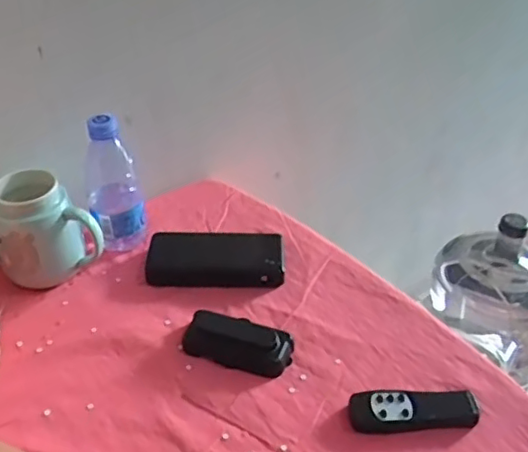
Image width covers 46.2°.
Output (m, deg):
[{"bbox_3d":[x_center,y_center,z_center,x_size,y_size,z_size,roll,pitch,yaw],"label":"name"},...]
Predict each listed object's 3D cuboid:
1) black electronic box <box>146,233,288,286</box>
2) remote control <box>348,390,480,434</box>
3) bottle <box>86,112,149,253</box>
[{"bbox_3d":[-0.055,0.034,0.708,0.156,0.038,0.060,2,38,0],"label":"black electronic box"},{"bbox_3d":[0.137,0.165,0.556,0.118,0.016,0.044,-2,38,-5],"label":"remote control"},{"bbox_3d":[-0.171,-0.049,0.708,0.061,0.159,0.047,-10,39,-15],"label":"bottle"}]

